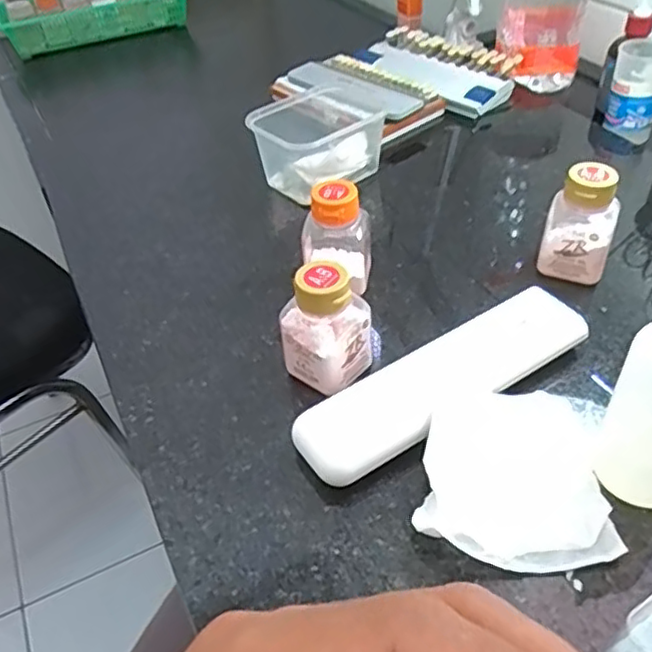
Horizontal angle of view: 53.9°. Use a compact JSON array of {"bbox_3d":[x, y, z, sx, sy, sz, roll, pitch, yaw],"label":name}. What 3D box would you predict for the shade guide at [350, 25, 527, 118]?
[{"bbox_3d":[0.117,-0.269,0.663,0.089,0.022,0.169,-31,50,-25],"label":"shade guide"}]

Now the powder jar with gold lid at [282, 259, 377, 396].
[{"bbox_3d":[0.001,0.002,0.362,0.038,0.074,0.042,32,55,32],"label":"powder jar with gold lid"}]

